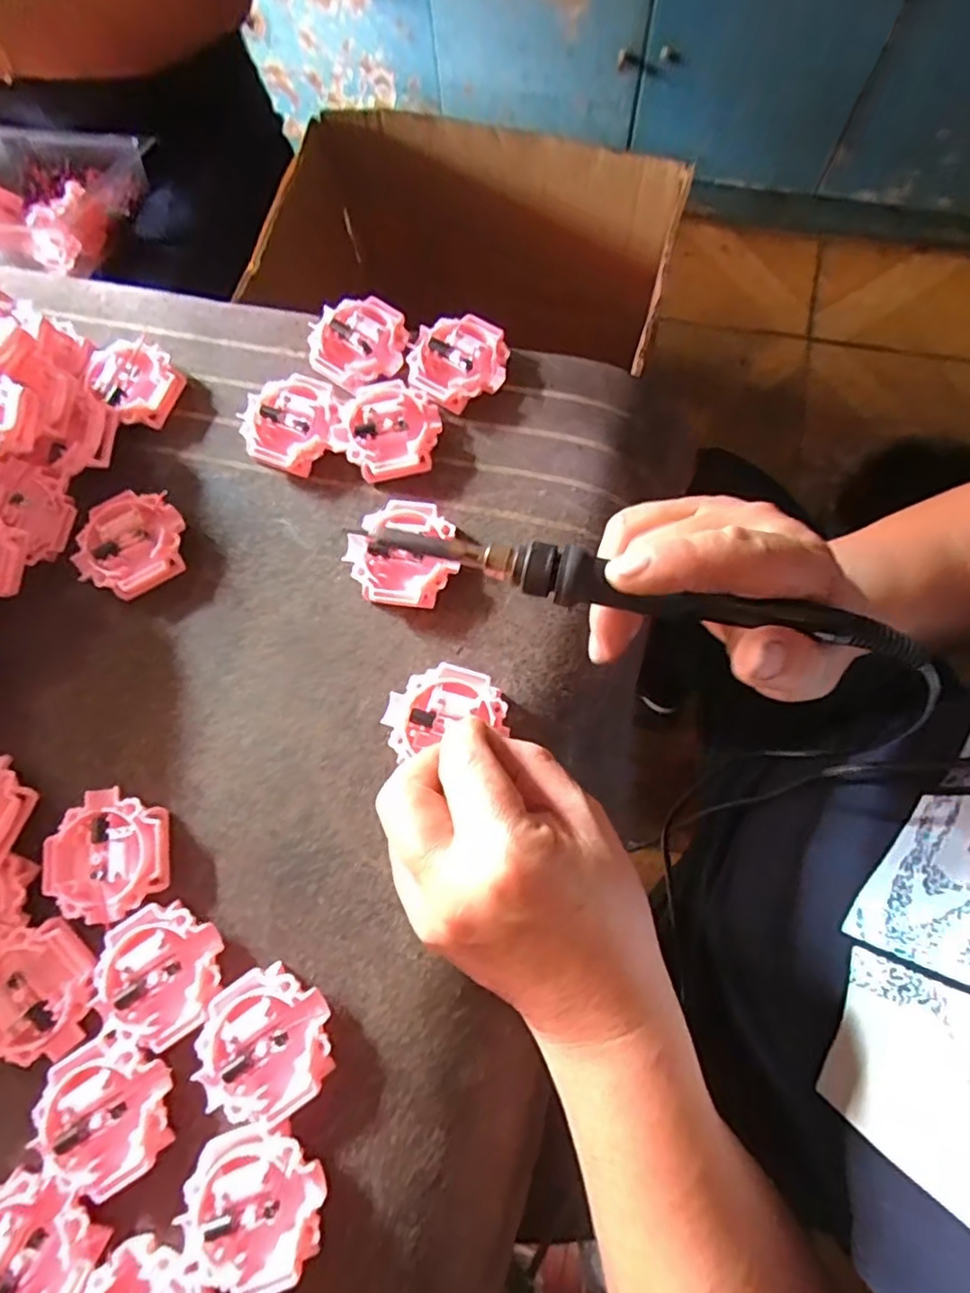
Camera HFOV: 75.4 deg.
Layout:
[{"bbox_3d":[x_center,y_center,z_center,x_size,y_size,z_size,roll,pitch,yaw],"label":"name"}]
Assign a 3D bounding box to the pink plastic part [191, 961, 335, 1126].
[{"bbox_3d":[-0.089,0.161,0.254,0.053,0.012,0.051,-1,74,4],"label":"pink plastic part"}]

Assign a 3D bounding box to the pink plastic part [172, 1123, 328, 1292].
[{"bbox_3d":[-0.088,0.214,0.239,0.052,0.014,0.052,35,80,12],"label":"pink plastic part"}]

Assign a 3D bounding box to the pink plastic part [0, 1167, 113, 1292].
[{"bbox_3d":[-0.176,0.234,0.243,0.053,0.014,0.050,27,78,11],"label":"pink plastic part"}]

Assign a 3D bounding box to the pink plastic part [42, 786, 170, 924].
[{"bbox_3d":[-0.167,0.092,0.280,0.052,0.013,0.054,-11,74,1],"label":"pink plastic part"}]

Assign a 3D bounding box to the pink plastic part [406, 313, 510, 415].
[{"bbox_3d":[-0.014,-0.153,0.337,0.052,0.012,0.050,-1,74,4],"label":"pink plastic part"}]

